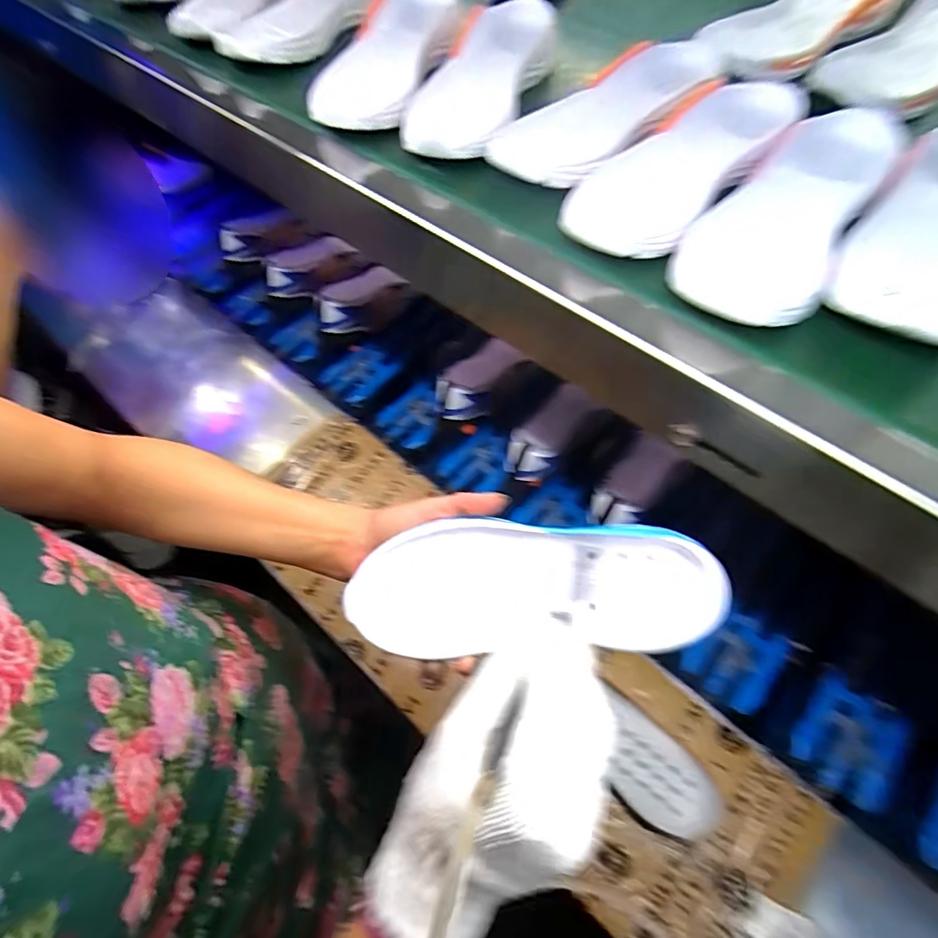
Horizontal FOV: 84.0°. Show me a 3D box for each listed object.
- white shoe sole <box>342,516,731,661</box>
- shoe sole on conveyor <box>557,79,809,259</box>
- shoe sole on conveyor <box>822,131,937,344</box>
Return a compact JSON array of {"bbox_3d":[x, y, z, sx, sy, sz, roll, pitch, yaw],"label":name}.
[{"bbox_3d":[0.041,0.077,0.340,0.231,0.028,0.082,-2,80,1],"label":"white shoe sole"},{"bbox_3d":[0.179,-0.250,0.439,0.247,0.044,0.101,-41,68,-18],"label":"shoe sole on conveyor"},{"bbox_3d":[0.346,-0.170,0.376,0.106,0.033,0.241,38,69,20],"label":"shoe sole on conveyor"}]

